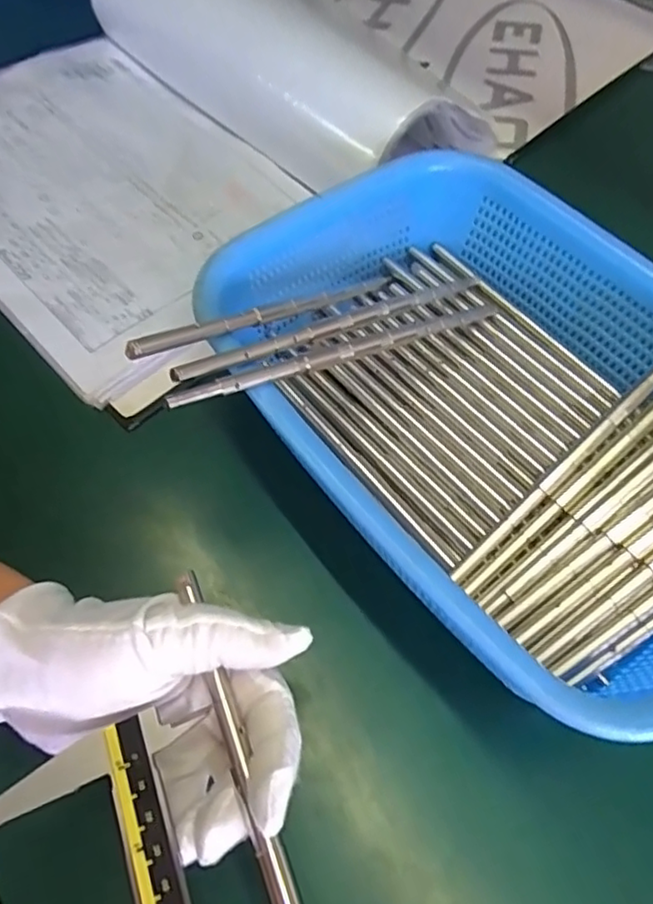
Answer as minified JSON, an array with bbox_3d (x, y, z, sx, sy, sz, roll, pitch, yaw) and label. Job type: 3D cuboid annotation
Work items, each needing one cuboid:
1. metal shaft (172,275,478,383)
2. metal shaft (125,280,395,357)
[{"bbox_3d":[0.015,-0.068,0.320,0.211,0.008,0.007,-26,62,-37],"label":"metal shaft"},{"bbox_3d":[-0.020,-0.072,0.316,0.005,0.010,0.193,38,39,19],"label":"metal shaft"}]

